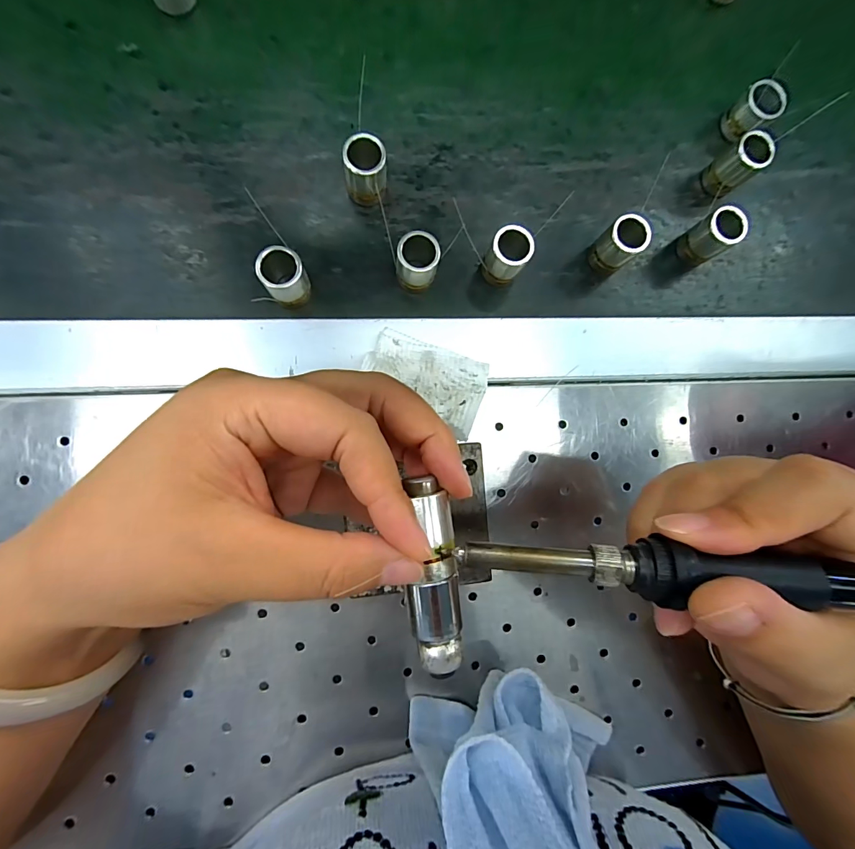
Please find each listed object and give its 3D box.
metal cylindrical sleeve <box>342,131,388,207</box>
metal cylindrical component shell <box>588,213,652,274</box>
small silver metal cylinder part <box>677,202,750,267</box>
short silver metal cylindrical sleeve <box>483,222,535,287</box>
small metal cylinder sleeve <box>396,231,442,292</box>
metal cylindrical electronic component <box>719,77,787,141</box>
[{"bbox_3d":[-0.035,-0.143,0.231,0.023,0.035,0.018,-4,87,-7],"label":"metal cylindrical sleeve"},{"bbox_3d":[0.114,-0.107,0.245,0.021,0.034,0.022,0,86,-6],"label":"metal cylindrical component shell"},{"bbox_3d":[0.175,-0.116,0.253,0.022,0.034,0.022,0,86,-6],"label":"small silver metal cylinder part"},{"bbox_3d":[0.046,-0.096,0.237,0.021,0.035,0.022,0,86,-6],"label":"short silver metal cylindrical sleeve"},{"bbox_3d":[-0.006,-0.091,0.231,0.023,0.035,0.021,3,86,-6],"label":"small metal cylinder sleeve"},{"bbox_3d":[0.210,-0.202,0.265,0.026,0.027,0.025,0,86,-6],"label":"metal cylindrical electronic component"}]

